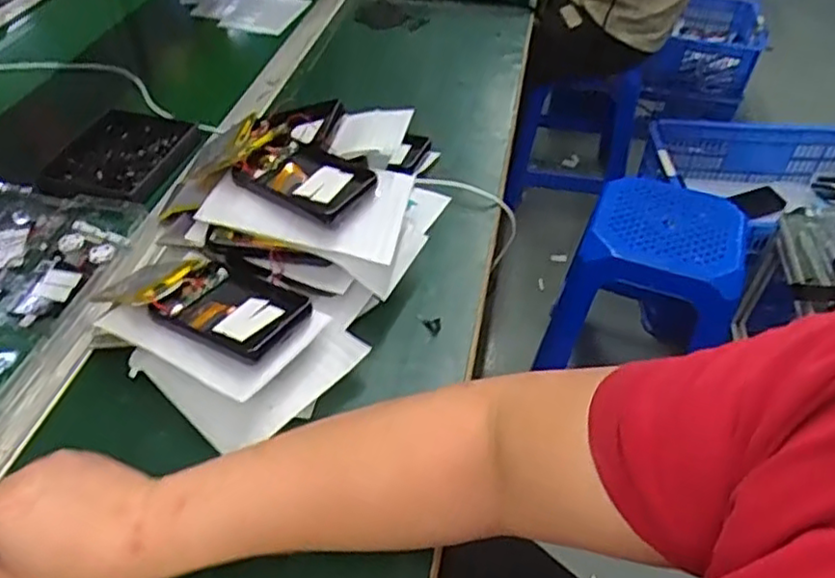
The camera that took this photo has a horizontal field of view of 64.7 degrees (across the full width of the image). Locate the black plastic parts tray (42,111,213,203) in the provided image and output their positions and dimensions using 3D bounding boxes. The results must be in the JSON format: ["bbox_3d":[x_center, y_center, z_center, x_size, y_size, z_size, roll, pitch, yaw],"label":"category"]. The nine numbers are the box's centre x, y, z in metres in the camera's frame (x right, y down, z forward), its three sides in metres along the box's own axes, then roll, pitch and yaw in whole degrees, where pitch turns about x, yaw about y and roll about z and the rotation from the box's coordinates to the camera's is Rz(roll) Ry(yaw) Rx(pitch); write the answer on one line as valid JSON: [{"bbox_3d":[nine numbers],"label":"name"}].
[{"bbox_3d":[-0.311,-0.150,0.709,0.132,0.015,0.171,11,46,8],"label":"black plastic parts tray"}]

